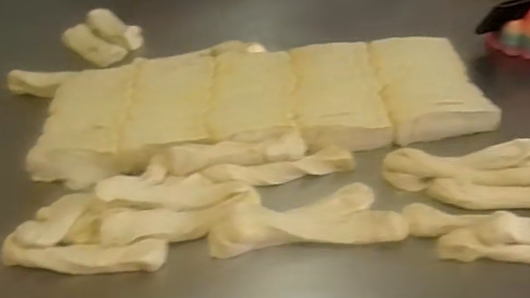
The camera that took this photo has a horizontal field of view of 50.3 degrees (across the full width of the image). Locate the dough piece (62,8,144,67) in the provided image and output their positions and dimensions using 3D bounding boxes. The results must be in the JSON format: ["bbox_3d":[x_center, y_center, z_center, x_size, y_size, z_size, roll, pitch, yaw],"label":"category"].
[{"bbox_3d":[-0.255,-0.178,0.883,0.093,0.033,0.123,-35,48,-29],"label":"dough piece"}]

